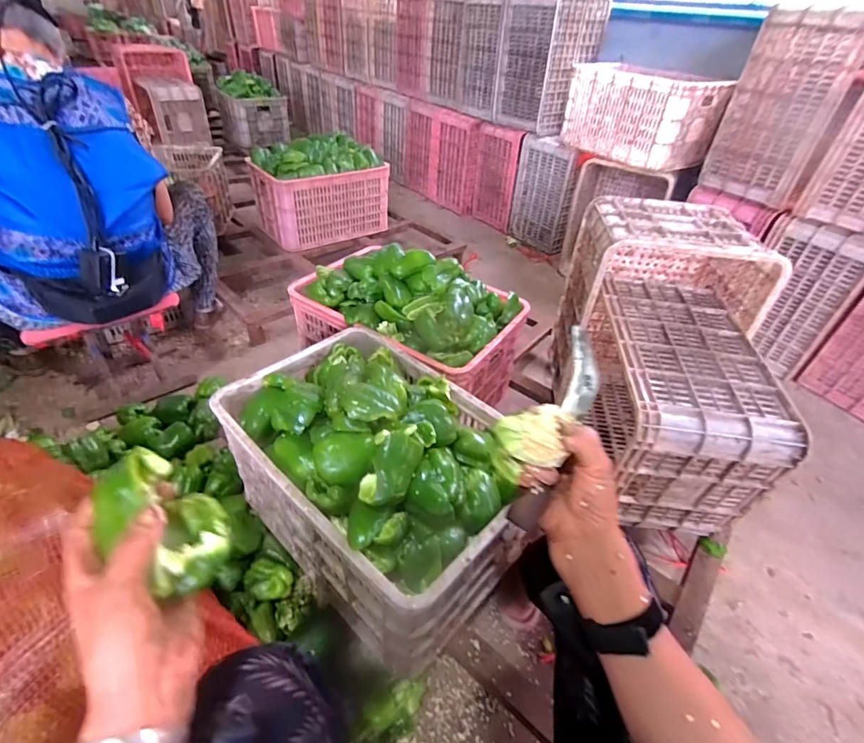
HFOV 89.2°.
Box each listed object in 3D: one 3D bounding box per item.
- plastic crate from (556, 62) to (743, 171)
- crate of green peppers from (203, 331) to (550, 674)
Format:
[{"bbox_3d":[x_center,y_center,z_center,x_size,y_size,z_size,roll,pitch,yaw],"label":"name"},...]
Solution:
[{"bbox_3d":[0.718,-0.880,1.504,0.282,0.244,0.466,-16,45,-20],"label":"plastic crate"},{"bbox_3d":[-0.095,0.158,0.794,0.511,0.371,0.359,33,50,30],"label":"crate of green peppers"}]

